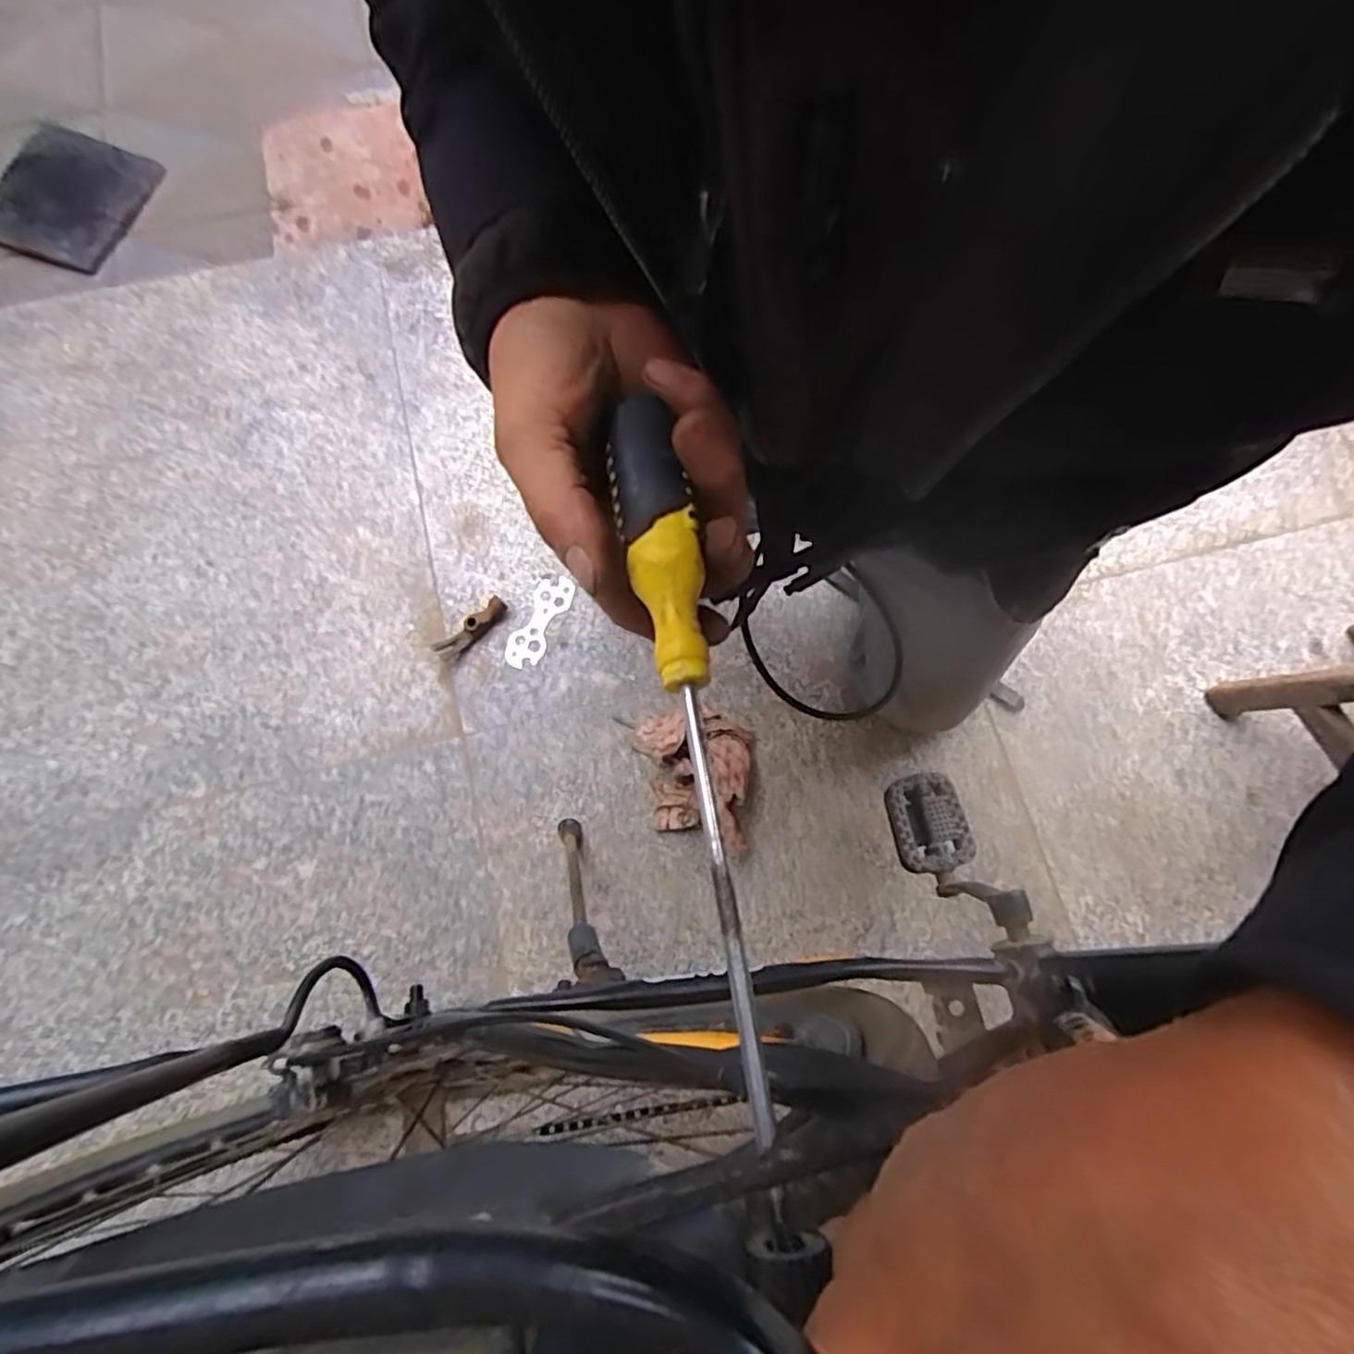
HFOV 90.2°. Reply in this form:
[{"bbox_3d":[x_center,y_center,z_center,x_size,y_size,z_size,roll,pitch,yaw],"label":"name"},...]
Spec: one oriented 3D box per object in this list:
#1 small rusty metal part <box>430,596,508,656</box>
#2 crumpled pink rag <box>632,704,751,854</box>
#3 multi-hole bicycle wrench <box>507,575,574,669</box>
[{"bbox_3d":[-0.259,-0.061,0.845,0.103,0.019,0.026,-38,79,-10],"label":"small rusty metal part"},{"bbox_3d":[0.016,0.109,0.774,0.138,0.062,0.160,8,75,1],"label":"crumpled pink rag"},{"bbox_3d":[-0.175,-0.070,0.859,0.048,0.006,0.128,24,76,5],"label":"multi-hole bicycle wrench"}]

